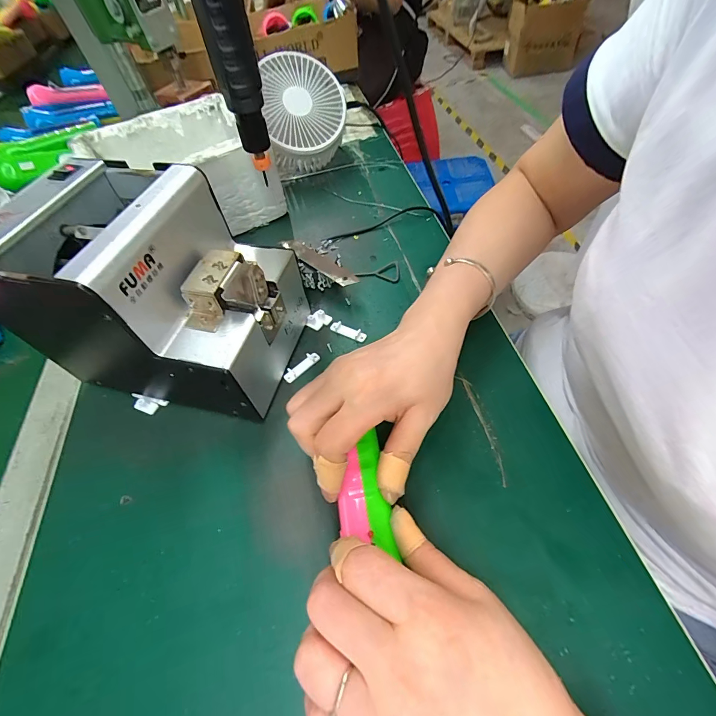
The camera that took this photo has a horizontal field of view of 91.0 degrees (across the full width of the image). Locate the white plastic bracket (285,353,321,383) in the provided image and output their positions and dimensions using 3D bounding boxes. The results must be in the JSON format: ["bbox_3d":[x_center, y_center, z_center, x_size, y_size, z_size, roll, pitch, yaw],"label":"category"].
[{"bbox_3d":[-0.051,0.007,0.319,0.038,0.004,0.012,-40,61,-22],"label":"white plastic bracket"}]

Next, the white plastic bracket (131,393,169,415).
[{"bbox_3d":[-0.183,0.040,0.305,0.033,0.006,0.014,8,56,10],"label":"white plastic bracket"}]

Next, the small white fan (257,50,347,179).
[{"bbox_3d":[-0.069,-0.328,0.489,0.103,0.130,0.124,-13,54,-1],"label":"small white fan"}]

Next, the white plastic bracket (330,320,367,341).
[{"bbox_3d":[-0.009,-0.027,0.340,0.039,0.006,0.012,25,60,20],"label":"white plastic bracket"}]

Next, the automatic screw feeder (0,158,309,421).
[{"bbox_3d":[-0.151,-0.048,0.279,0.175,0.147,0.126,9,56,11],"label":"automatic screw feeder"}]

